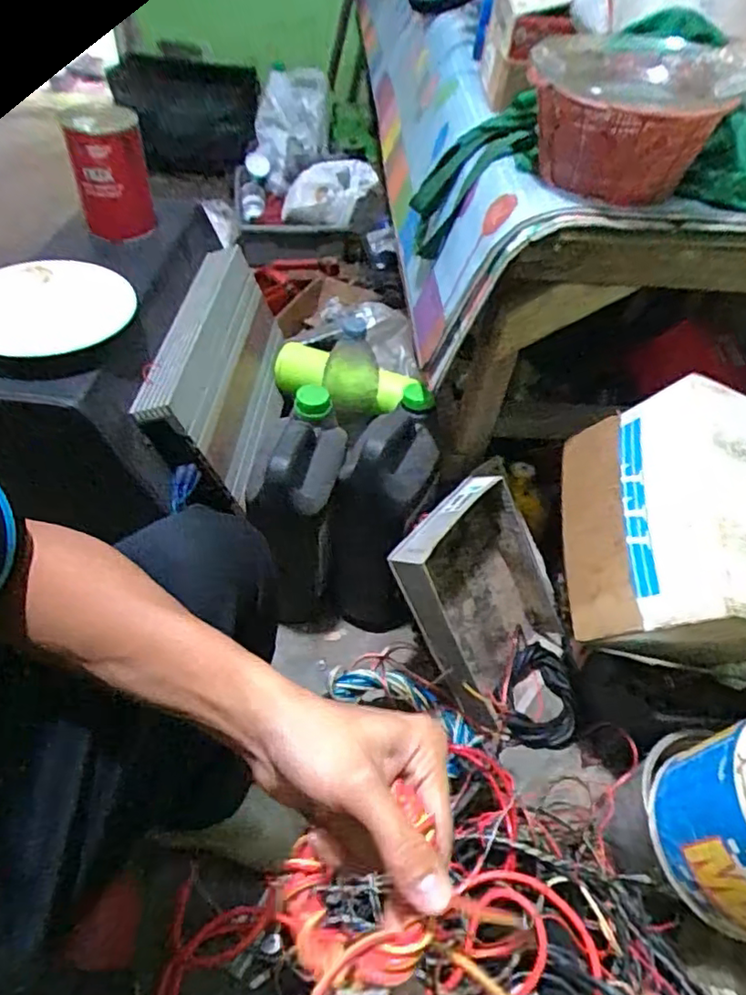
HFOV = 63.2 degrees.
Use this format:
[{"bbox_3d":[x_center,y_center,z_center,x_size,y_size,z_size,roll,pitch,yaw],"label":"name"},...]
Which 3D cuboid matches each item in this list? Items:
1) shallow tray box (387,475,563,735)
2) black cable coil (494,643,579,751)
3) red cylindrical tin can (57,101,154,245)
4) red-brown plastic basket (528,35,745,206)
[{"bbox_3d":[0.173,0.144,0.874,0.057,0.329,0.257,3,34,47],"label":"shallow tray box"},{"bbox_3d":[0.236,0.286,0.889,0.120,0.046,0.145,-1,48,-6],"label":"black cable coil"},{"bbox_3d":[-0.387,-0.478,0.899,0.099,0.148,0.112,-9,50,-13],"label":"red cylindrical tin can"},{"bbox_3d":[0.258,-0.391,0.634,0.196,0.111,0.203,17,49,10],"label":"red-brown plastic basket"}]

